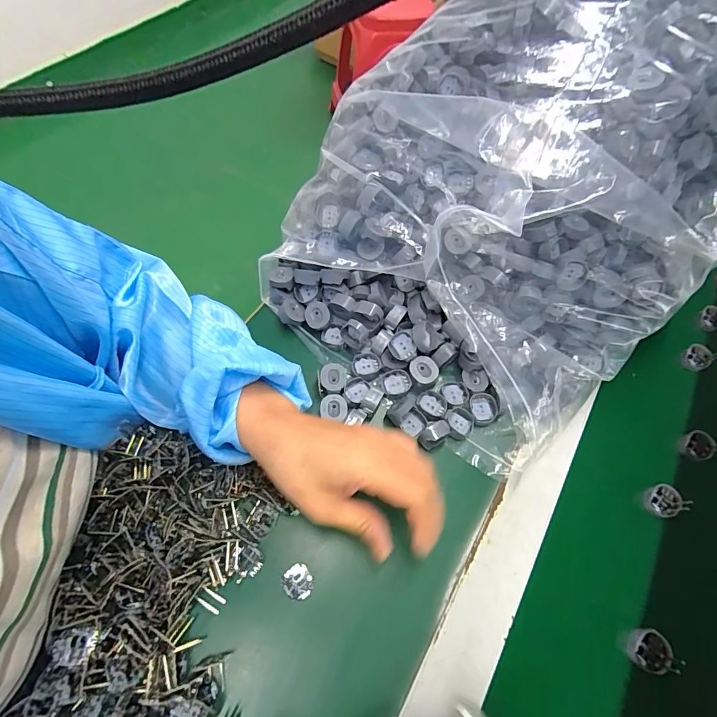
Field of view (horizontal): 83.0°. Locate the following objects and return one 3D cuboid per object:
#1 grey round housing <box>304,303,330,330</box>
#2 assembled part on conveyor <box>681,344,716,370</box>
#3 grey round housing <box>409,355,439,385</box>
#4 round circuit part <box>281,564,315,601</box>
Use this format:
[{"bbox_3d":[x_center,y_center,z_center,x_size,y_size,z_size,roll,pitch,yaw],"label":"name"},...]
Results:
[{"bbox_3d":[-0.042,-0.044,0.415,0.027,0.010,0.027,-3,74,10],"label":"grey round housing"},{"bbox_3d":[0.373,-0.002,0.445,0.033,0.017,0.026,-24,66,-16],"label":"assembled part on conveyor"},{"bbox_3d":[0.063,0.011,0.389,0.025,0.009,0.026,-2,77,10],"label":"grey round housing"},{"bbox_3d":[-0.048,0.177,0.320,0.023,0.009,0.024,2,62,-3],"label":"round circuit part"}]

